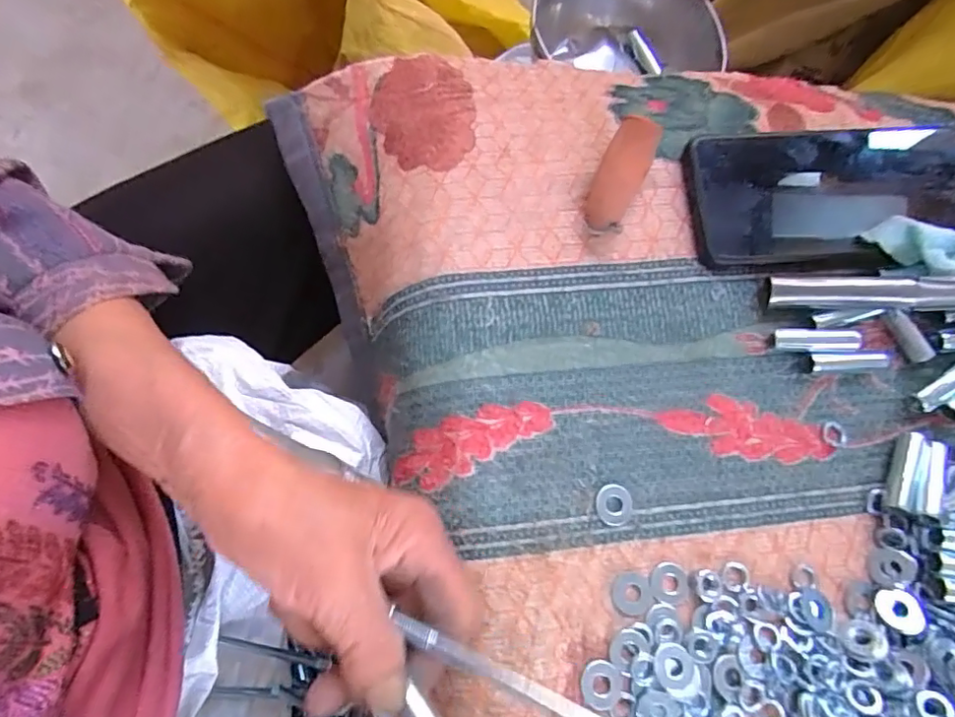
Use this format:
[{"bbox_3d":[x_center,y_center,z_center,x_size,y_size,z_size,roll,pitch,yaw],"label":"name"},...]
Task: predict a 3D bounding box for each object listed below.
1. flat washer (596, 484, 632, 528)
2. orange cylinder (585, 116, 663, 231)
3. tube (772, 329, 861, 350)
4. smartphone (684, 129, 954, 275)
[{"bbox_3d":[0.066,0.071,0.271,0.018,0.004,0.019,10,74,-1],"label":"flat washer"},{"bbox_3d":[0.076,-0.096,0.300,0.024,0.024,0.062,25,74,4],"label":"orange cylinder"},{"bbox_3d":[0.176,-0.010,0.290,0.041,0.008,0.009,4,74,-2],"label":"tube"},{"bbox_3d":[0.191,-0.087,0.305,0.147,0.015,0.078,-2,74,-4],"label":"smartphone"}]

